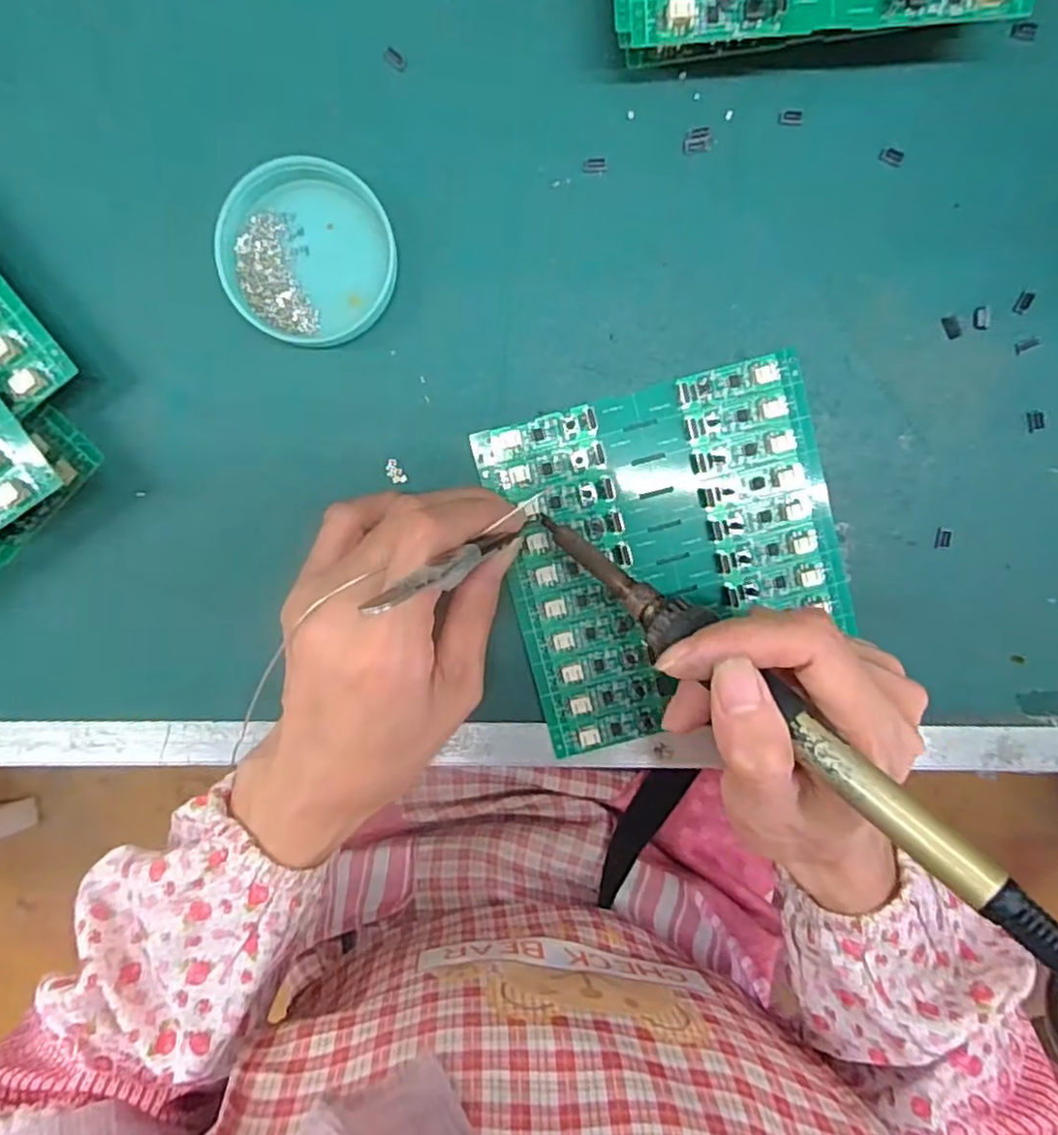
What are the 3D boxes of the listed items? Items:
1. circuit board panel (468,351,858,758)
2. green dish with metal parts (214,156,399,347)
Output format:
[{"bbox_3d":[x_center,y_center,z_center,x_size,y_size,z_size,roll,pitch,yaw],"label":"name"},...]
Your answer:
[{"bbox_3d":[0.060,-0.004,0.280,0.135,0.006,0.135,-15,97,0],"label":"circuit board panel"},{"bbox_3d":[-0.083,-0.120,0.257,0.061,0.016,0.065,0,98,-1],"label":"green dish with metal parts"}]

